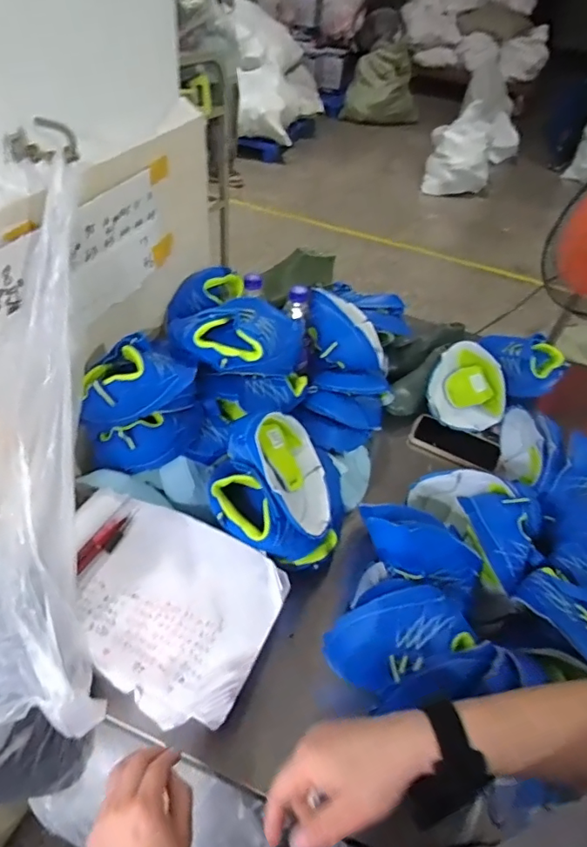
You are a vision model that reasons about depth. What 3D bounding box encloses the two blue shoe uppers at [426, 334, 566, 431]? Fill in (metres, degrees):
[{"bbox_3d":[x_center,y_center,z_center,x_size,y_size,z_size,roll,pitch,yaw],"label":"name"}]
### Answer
[{"bbox_3d":[0.382,-0.082,0.987,0.287,0.101,0.168,-26,54,-29],"label":"two blue shoe uppers"}]

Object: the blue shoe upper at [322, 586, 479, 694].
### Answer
[{"bbox_3d":[0.113,0.244,0.562,0.156,0.070,0.105,-35,74,16],"label":"blue shoe upper"}]

